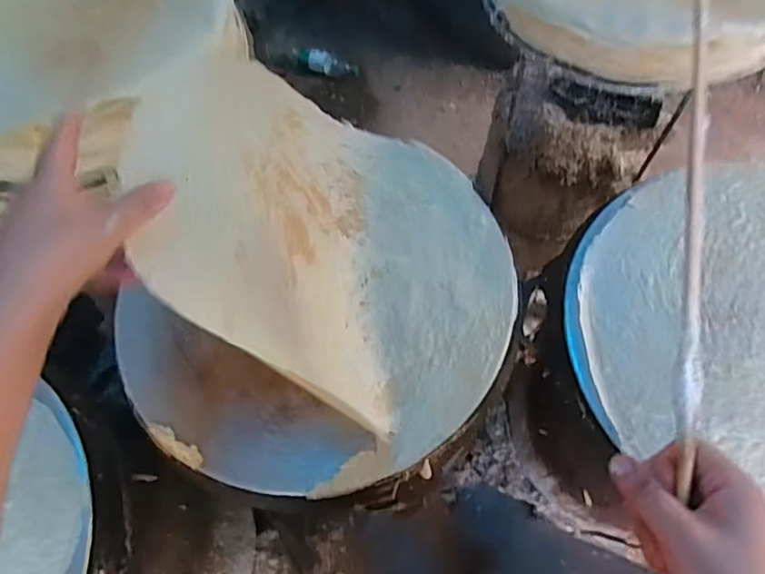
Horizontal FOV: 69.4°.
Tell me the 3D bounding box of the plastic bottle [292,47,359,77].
[{"bbox_3d":[-0.181,-0.714,1.754,0.217,0.058,0.074,16,65,-6],"label":"plastic bottle"}]

